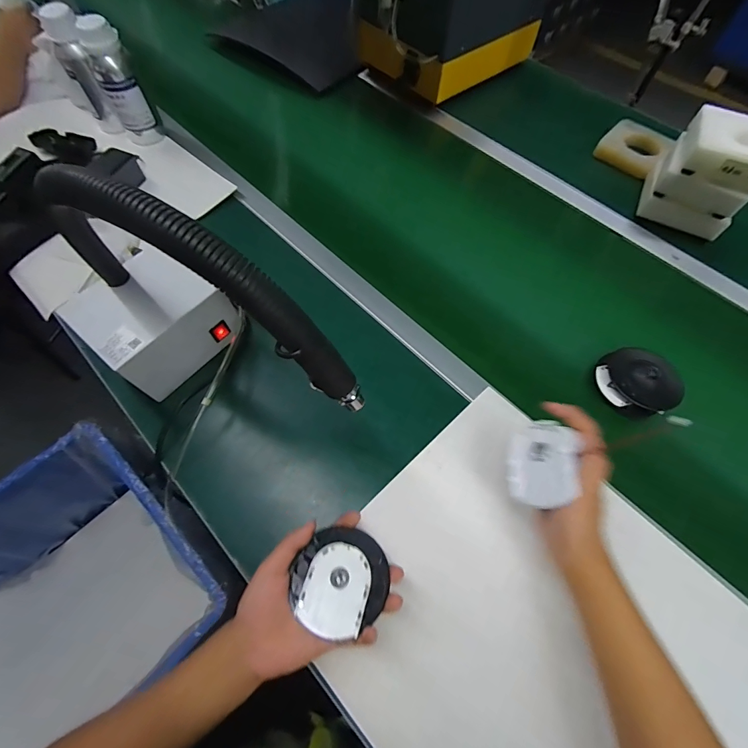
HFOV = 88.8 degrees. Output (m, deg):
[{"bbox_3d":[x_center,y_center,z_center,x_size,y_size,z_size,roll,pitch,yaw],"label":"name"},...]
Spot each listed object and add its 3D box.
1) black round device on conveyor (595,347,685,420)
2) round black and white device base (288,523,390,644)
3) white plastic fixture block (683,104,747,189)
[{"bbox_3d":[0.352,0.009,0.510,0.084,0.037,0.094,-19,65,-10],"label":"black round device on conveyor"},{"bbox_3d":[-0.032,0.198,0.370,0.089,0.014,0.086,0,63,0],"label":"round black and white device base"},{"bbox_3d":[0.566,-0.349,0.594,0.145,0.046,0.112,26,66,12],"label":"white plastic fixture block"}]

